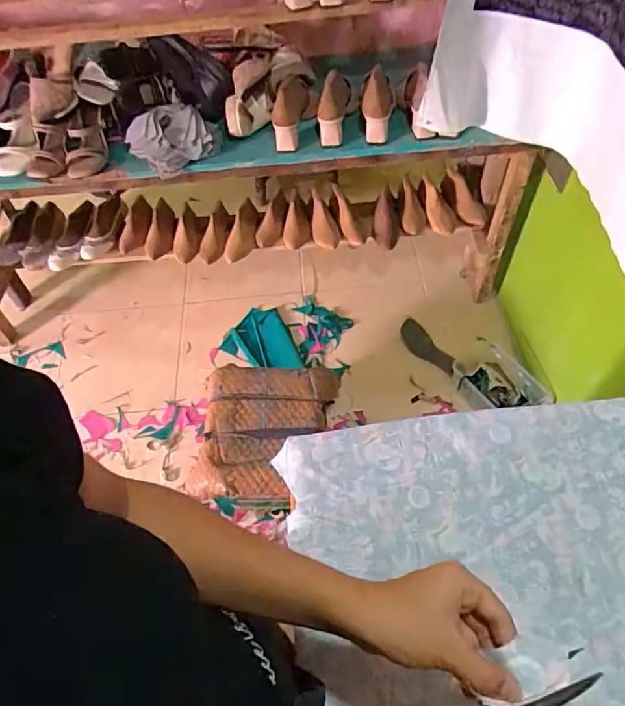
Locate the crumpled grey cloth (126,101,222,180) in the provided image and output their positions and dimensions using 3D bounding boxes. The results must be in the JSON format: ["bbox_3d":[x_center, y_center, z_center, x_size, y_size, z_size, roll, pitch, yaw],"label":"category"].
[{"bbox_3d":[-0.312,-0.484,1.174,0.203,0.064,0.161,-14,55,-5],"label":"crumpled grey cloth"}]

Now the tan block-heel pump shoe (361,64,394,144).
[{"bbox_3d":[0.143,-0.549,1.163,0.067,0.093,0.143,4,56,7],"label":"tan block-heel pump shoe"}]

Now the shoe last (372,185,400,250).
[{"bbox_3d":[0.213,-0.402,1.540,0.078,0.068,0.198,0,55,4],"label":"shoe last"}]

